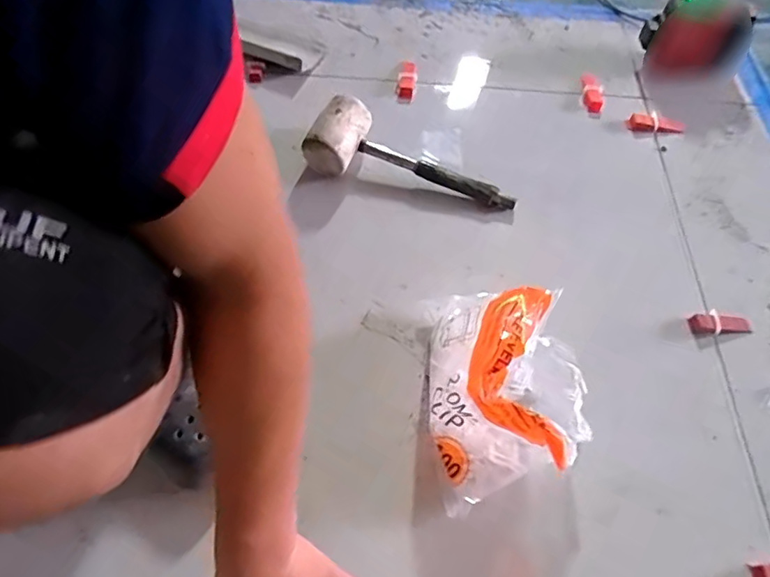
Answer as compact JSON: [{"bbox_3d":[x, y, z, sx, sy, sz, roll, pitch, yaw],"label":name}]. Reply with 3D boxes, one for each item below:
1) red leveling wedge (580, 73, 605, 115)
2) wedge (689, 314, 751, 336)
[{"bbox_3d":[0.327,-0.317,0.883,0.032,0.016,0.093,1,57,-2],"label":"red leveling wedge"},{"bbox_3d":[0.399,0.043,0.663,0.076,0.010,0.025,-3,58,-5],"label":"wedge"}]

